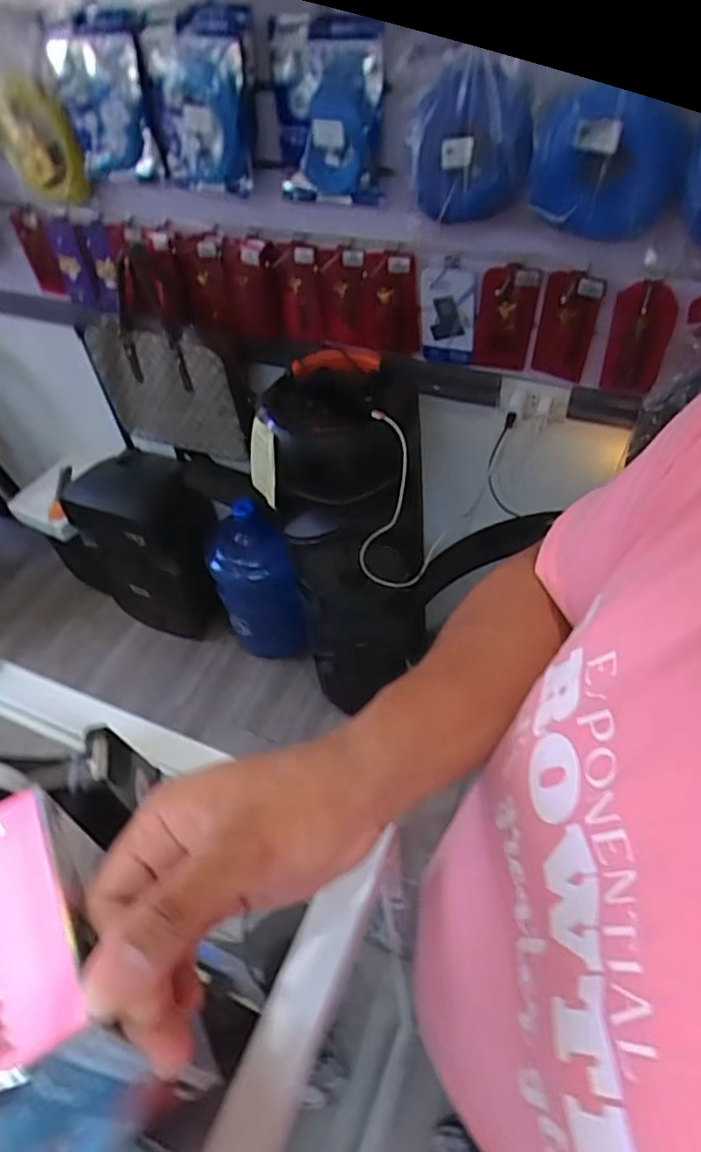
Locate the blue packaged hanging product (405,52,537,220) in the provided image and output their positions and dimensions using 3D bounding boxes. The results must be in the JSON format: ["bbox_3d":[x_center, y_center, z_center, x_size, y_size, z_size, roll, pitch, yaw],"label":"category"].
[{"bbox_3d":[0.162,-0.598,0.889,0.181,0.188,0.047,42,40,11],"label":"blue packaged hanging product"}]

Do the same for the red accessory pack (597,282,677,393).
[{"bbox_3d":[0.436,-0.356,0.969,0.085,0.191,0.025,22,64,22],"label":"red accessory pack"}]

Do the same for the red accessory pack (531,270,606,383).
[{"bbox_3d":[0.342,-0.393,1.007,0.083,0.174,0.031,27,60,24],"label":"red accessory pack"}]

